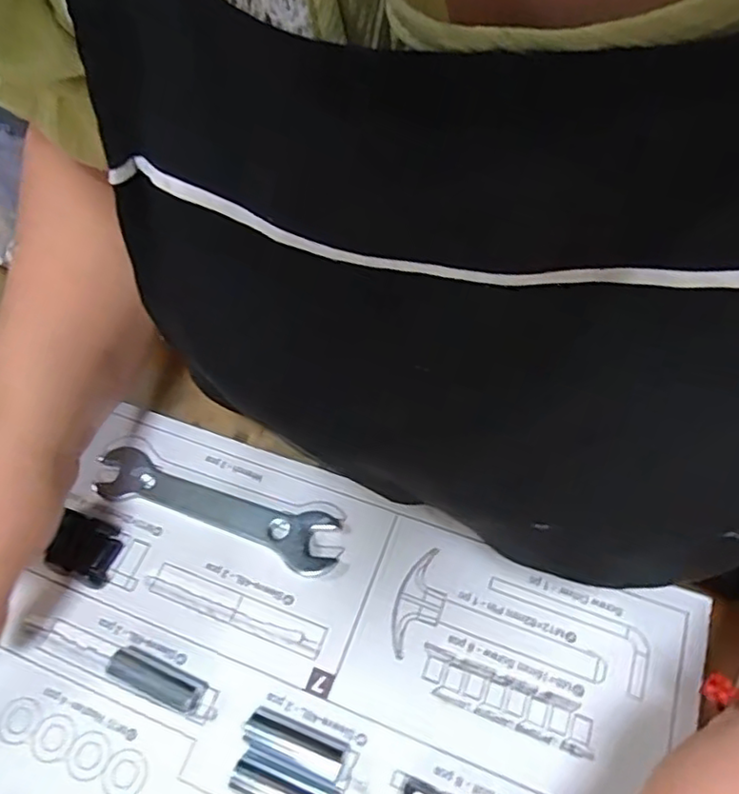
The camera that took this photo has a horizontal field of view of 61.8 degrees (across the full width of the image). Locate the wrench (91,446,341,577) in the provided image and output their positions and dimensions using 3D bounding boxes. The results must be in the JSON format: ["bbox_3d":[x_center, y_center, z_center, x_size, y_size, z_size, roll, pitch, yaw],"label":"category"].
[{"bbox_3d":[-0.090,0.063,0.356,0.152,0.008,0.033,16,60,12],"label":"wrench"}]

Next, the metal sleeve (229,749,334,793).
[{"bbox_3d":[-0.039,0.178,0.280,0.047,0.013,0.017,17,61,13],"label":"metal sleeve"}]

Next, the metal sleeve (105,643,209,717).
[{"bbox_3d":[-0.107,0.139,0.307,0.050,0.014,0.017,19,61,14],"label":"metal sleeve"}]

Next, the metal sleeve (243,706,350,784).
[{"bbox_3d":[-0.034,0.162,0.289,0.048,0.013,0.017,17,61,13],"label":"metal sleeve"}]

